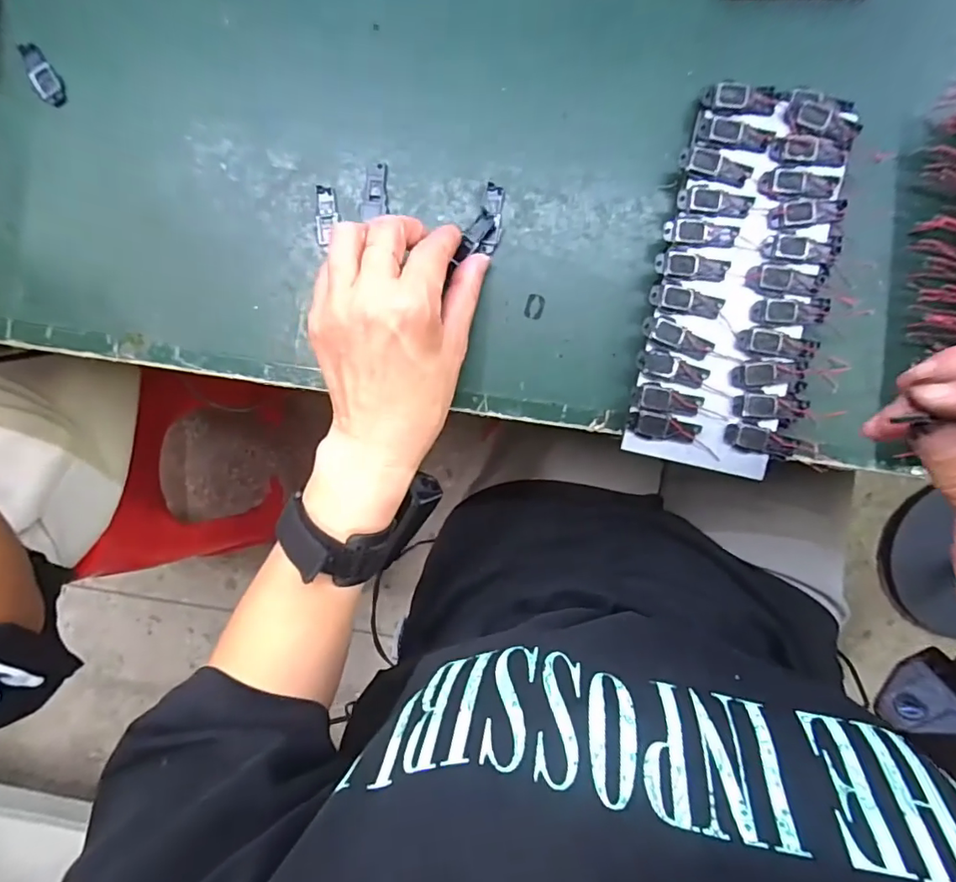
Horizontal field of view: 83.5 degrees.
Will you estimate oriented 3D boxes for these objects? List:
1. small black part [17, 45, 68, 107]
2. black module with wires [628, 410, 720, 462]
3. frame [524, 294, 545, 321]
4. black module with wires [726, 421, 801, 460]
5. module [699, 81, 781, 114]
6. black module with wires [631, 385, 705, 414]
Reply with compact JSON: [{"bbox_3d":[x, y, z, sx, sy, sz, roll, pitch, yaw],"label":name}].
[{"bbox_3d":[-0.269,-0.226,0.331,0.015,0.005,0.040,-35,91,6],"label":"small black part"},{"bbox_3d":[0.112,-0.005,0.302,0.052,0.005,0.016,16,95,3],"label":"black module with wires"},{"bbox_3d":[0.034,-0.081,0.321,0.011,0.004,0.015,13,95,3],"label":"frame"},{"bbox_3d":[0.159,0.000,0.299,0.039,0.005,0.014,15,95,3],"label":"black module with wires"},{"bbox_3d":[0.142,-0.185,0.287,0.040,0.004,0.017,-1,94,4],"label":"module"},{"bbox_3d":[0.108,-0.023,0.301,0.037,0.004,0.015,6,95,4],"label":"black module with wires"}]

